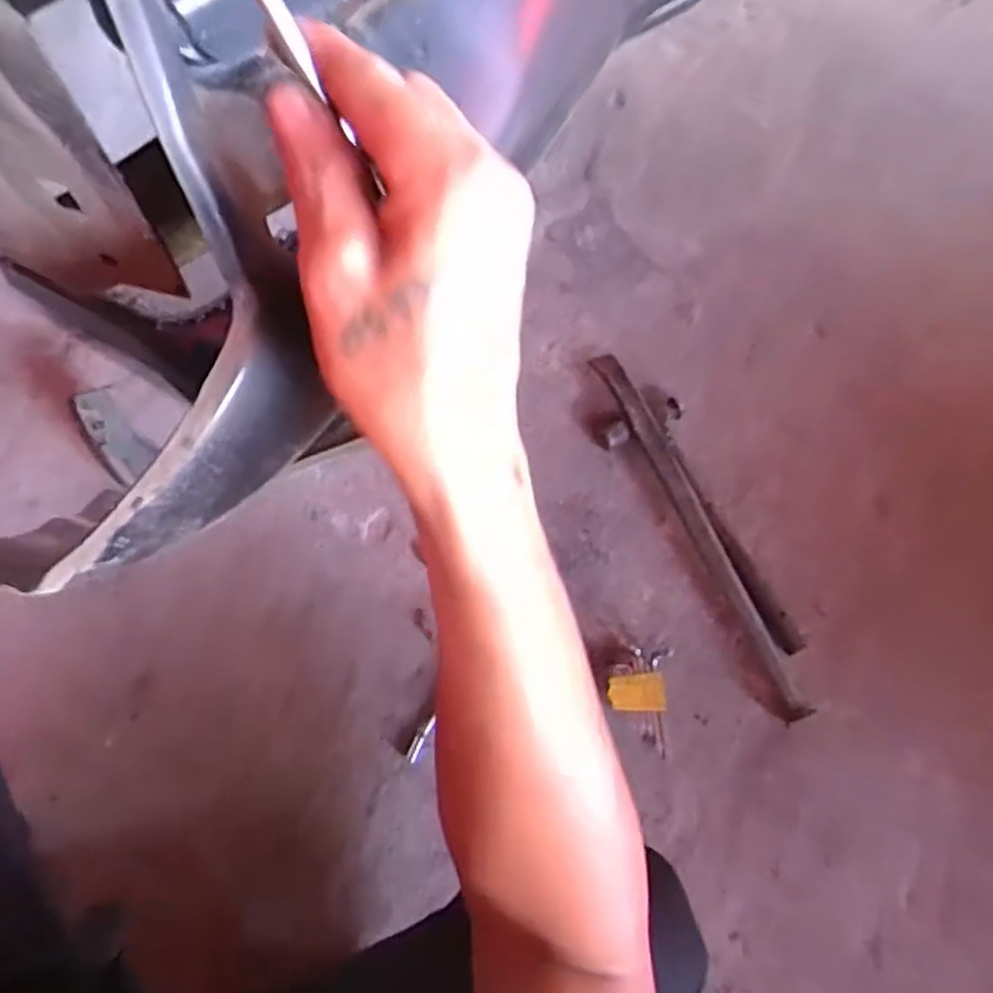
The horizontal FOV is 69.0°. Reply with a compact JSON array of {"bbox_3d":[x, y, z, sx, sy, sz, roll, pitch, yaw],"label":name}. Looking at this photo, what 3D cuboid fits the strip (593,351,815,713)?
[{"bbox_3d":[0.257,0.033,0.922,0.081,0.065,0.513,-22,72,-11],"label":"strip"}]

